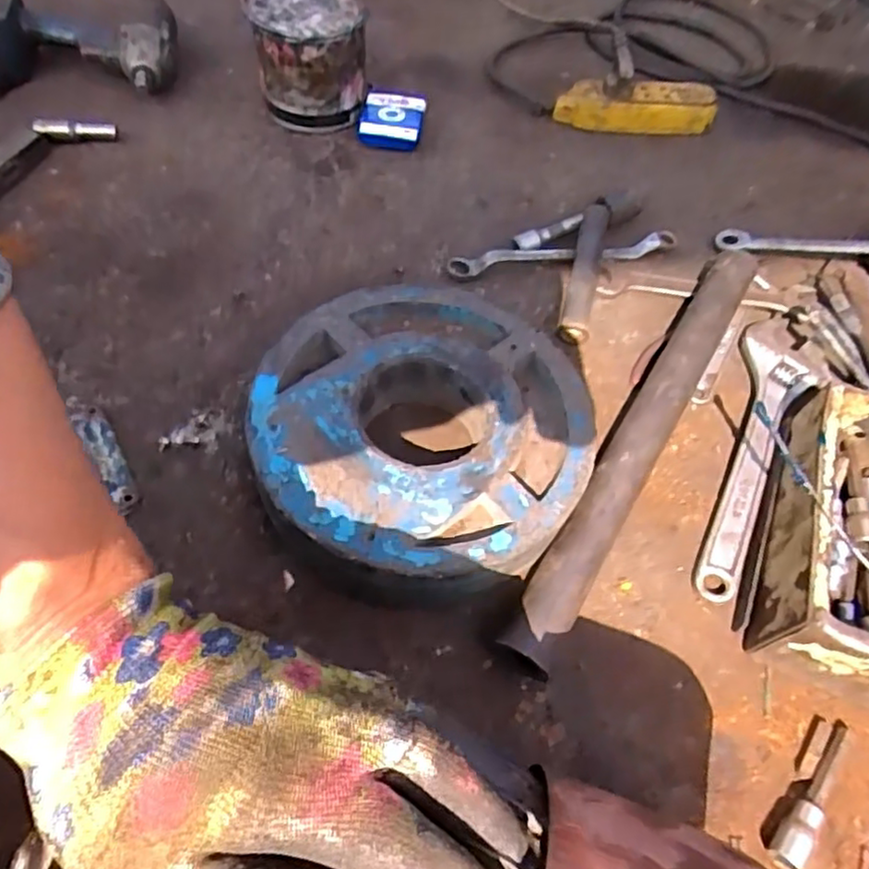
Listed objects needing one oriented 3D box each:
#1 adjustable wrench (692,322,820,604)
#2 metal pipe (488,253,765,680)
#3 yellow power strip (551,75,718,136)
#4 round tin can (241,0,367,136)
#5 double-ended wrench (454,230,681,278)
[{"bbox_3d":[0.260,0.017,0.532,0.057,0.018,0.258,23,56,7],"label":"adjustable wrench"},{"bbox_3d":[0.168,-0.002,0.515,0.047,0.048,0.408,31,58,12],"label":"metal pipe"},{"bbox_3d":[0.232,-0.378,0.762,0.184,0.047,0.054,1,57,-7],"label":"yellow power strip"},{"bbox_3d":[-0.137,-0.412,0.723,0.119,0.113,0.135,-12,59,-13],"label":"round tin can"},{"bbox_3d":[0.124,-0.175,0.636,0.219,0.024,0.019,-3,57,-10],"label":"double-ended wrench"}]

